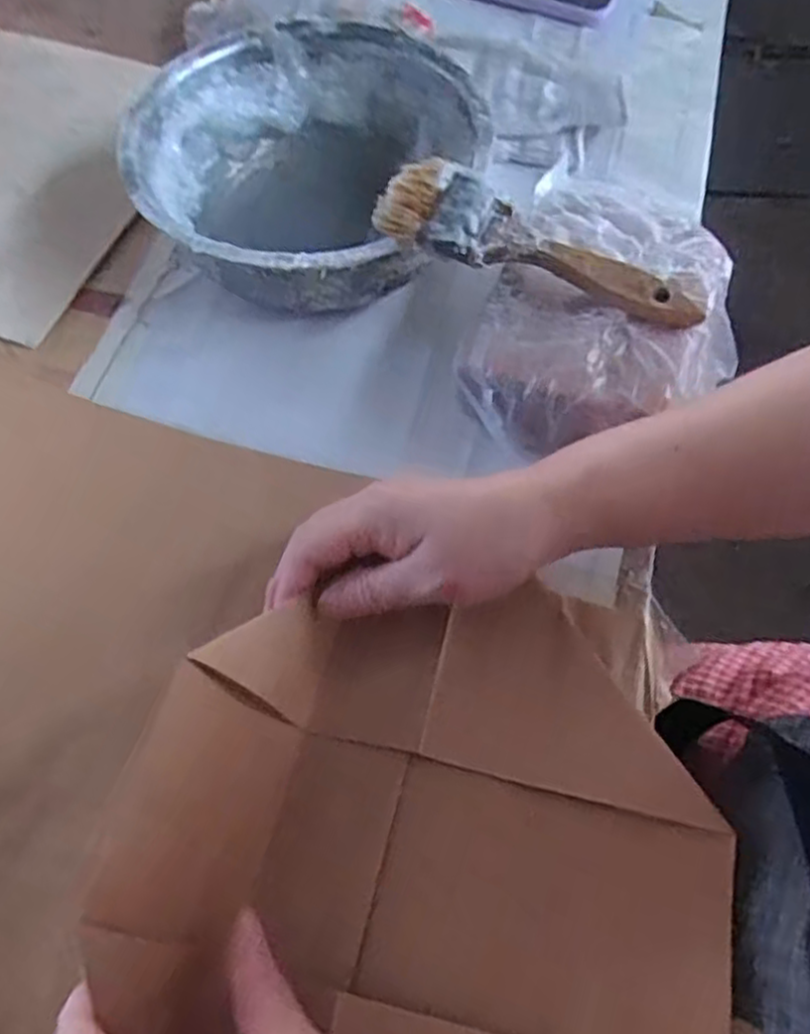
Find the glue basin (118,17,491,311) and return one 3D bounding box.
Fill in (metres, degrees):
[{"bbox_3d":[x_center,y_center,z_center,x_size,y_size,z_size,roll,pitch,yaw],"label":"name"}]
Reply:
[{"bbox_3d":[-0.059,-0.211,0.474,0.210,0.099,0.221,18,59,14],"label":"glue basin"}]

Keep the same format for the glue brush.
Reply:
[{"bbox_3d":[0.070,-0.141,0.383,0.176,0.013,0.049,25,80,4],"label":"glue brush"}]

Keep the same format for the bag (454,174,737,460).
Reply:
[{"bbox_3d":[0.119,-0.115,0.420,0.132,0.062,0.176,18,59,14],"label":"bag"}]

